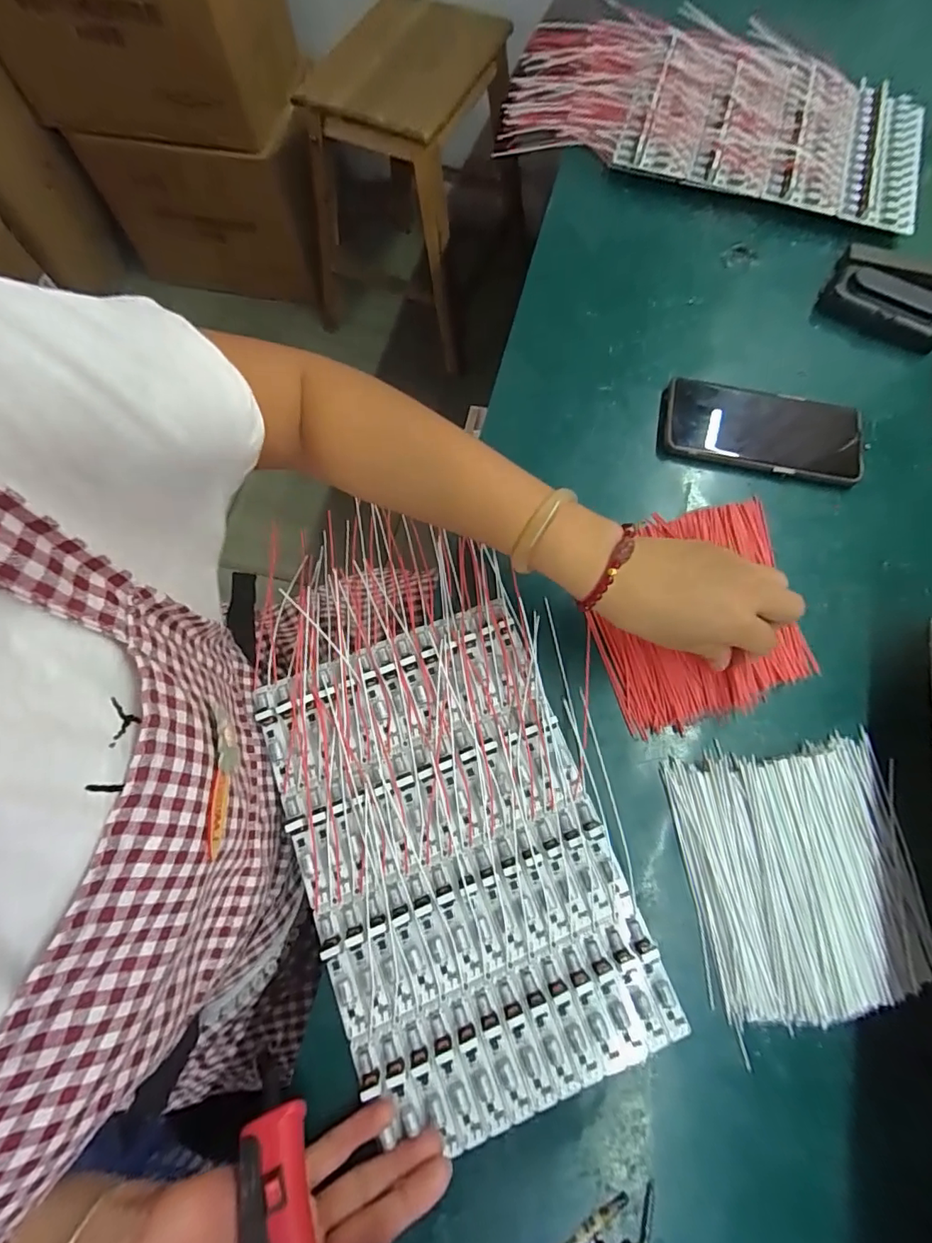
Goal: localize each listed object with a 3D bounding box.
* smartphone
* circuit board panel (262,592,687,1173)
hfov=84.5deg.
[{"bbox_3d":[0.253,-0.163,0.438,0.160,0.017,0.071,13,74,3],"label":"smartphone"},{"bbox_3d":[-0.007,0.149,0.334,0.192,0.013,0.292,-21,75,-7],"label":"circuit board panel"}]

